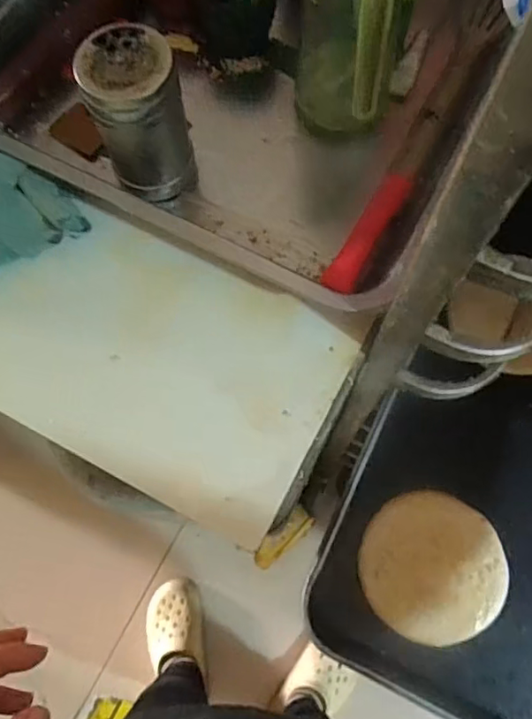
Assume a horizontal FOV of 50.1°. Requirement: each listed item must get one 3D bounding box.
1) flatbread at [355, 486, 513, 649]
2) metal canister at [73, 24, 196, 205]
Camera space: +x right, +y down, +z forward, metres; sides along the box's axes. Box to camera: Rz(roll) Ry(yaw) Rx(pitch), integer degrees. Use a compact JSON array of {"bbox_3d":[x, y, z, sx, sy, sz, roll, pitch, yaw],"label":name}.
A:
[{"bbox_3d":[0.140,0.173,0.475,0.118,0.008,0.112,-1,73,2],"label":"flatbread"},{"bbox_3d":[-0.086,-0.168,0.402,0.059,0.106,0.055,-17,73,-3],"label":"metal canister"}]

